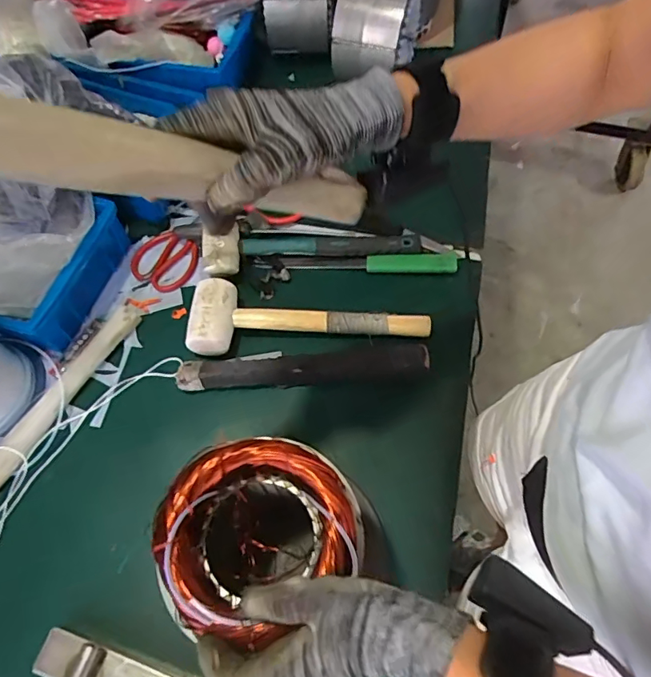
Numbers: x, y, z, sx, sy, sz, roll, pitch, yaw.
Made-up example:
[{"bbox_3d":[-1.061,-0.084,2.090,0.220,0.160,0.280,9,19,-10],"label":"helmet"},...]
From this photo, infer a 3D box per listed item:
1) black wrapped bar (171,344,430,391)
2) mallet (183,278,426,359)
[{"bbox_3d":[-0.028,0.034,0.589,0.288,0.023,0.034,-4,62,1],"label":"black wrapped bar"},{"bbox_3d":[-0.018,-0.021,0.603,0.284,0.045,0.084,2,62,4],"label":"mallet"}]

